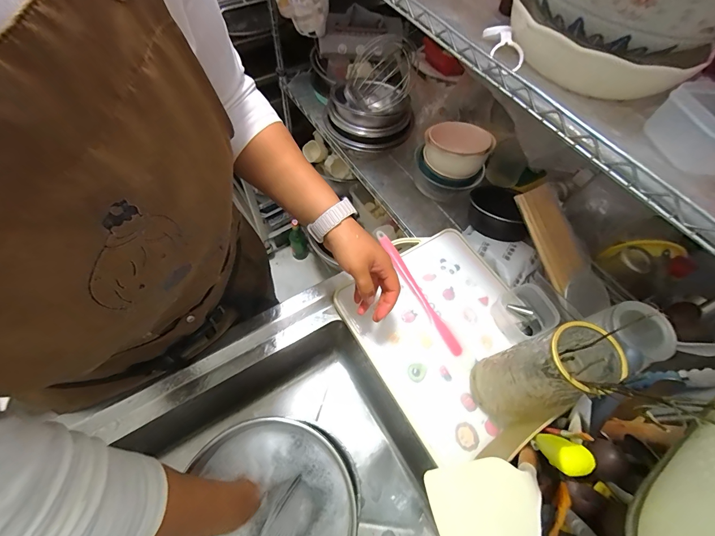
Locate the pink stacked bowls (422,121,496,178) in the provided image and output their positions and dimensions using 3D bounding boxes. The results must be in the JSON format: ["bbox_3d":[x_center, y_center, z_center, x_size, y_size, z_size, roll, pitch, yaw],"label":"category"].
[{"bbox_3d":[0.191,-0.235,0.622,0.127,0.056,0.112,31,64,13],"label":"pink stacked bowls"}]

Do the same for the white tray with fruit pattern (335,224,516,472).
[{"bbox_3d":[0.138,0.091,0.518,0.266,0.017,0.311,-29,67,-18],"label":"white tray with fruit pattern"}]

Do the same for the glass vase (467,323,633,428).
[{"bbox_3d":[0.210,0.132,0.381,0.074,0.206,0.078,-14,63,-11],"label":"glass vase"}]

